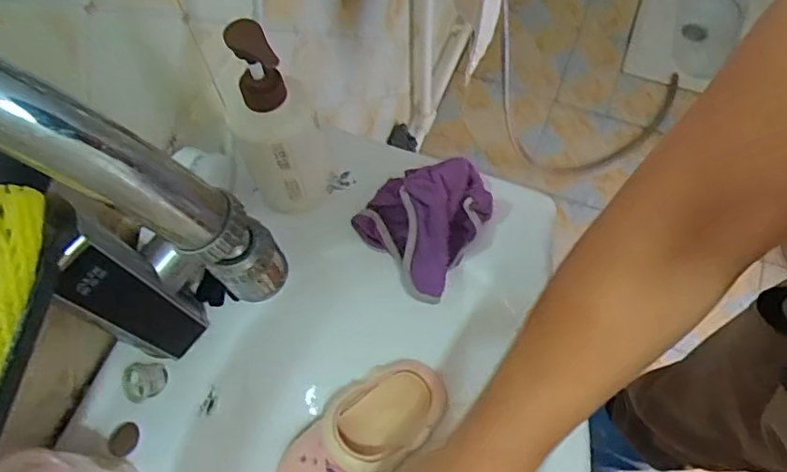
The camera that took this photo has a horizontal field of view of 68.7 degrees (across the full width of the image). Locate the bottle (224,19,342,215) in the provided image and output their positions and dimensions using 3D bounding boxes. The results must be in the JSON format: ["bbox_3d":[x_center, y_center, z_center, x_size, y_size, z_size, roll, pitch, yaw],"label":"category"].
[{"bbox_3d":[-0.096,-0.093,0.492,0.076,0.197,0.073,-13,63,-5],"label":"bottle"}]

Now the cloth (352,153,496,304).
[{"bbox_3d":[0.035,-0.022,0.558,0.101,0.046,0.132,35,69,17],"label":"cloth"}]

